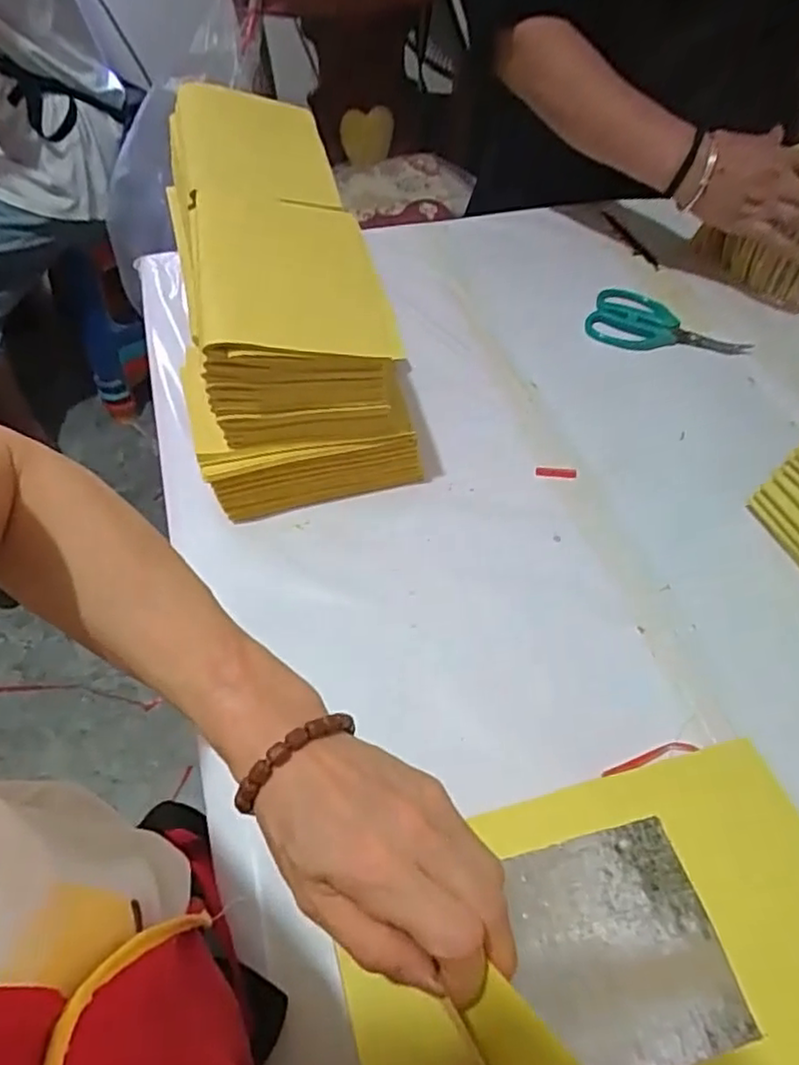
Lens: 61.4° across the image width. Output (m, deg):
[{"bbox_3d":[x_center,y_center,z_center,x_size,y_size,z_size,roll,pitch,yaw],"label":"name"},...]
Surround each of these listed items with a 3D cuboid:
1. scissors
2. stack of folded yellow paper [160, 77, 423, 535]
[{"bbox_3d":[0.261,-0.196,0.656,0.148,0.019,0.068,24,56,14],"label":"scissors"},{"bbox_3d":[-0.094,-0.207,0.530,0.154,0.138,0.363,-8,67,-9],"label":"stack of folded yellow paper"}]

